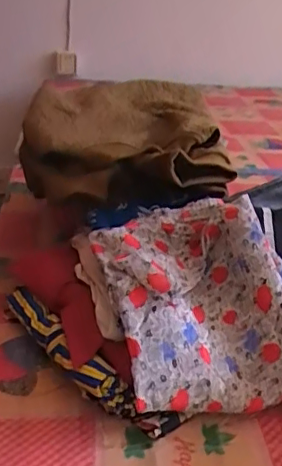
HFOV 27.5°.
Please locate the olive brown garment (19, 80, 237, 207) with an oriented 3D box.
[{"bbox_3d":[-0.028,-0.138,0.870,0.284,0.120,0.280,1,26,-5],"label":"olive brown garment"}]

